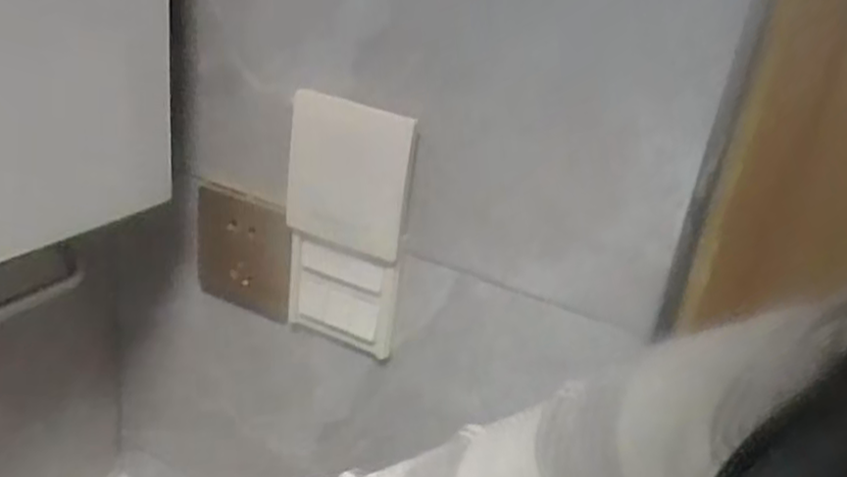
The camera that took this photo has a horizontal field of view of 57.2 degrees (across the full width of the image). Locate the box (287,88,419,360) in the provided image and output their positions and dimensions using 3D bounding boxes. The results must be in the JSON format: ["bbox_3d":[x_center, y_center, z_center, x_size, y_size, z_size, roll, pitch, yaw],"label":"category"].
[{"bbox_3d":[-0.051,-0.004,0.511,0.079,0.177,0.022,16,31,13],"label":"box"}]

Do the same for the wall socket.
[{"bbox_3d":[-0.133,0.012,0.570,0.072,0.105,0.013,15,34,9],"label":"wall socket"}]

